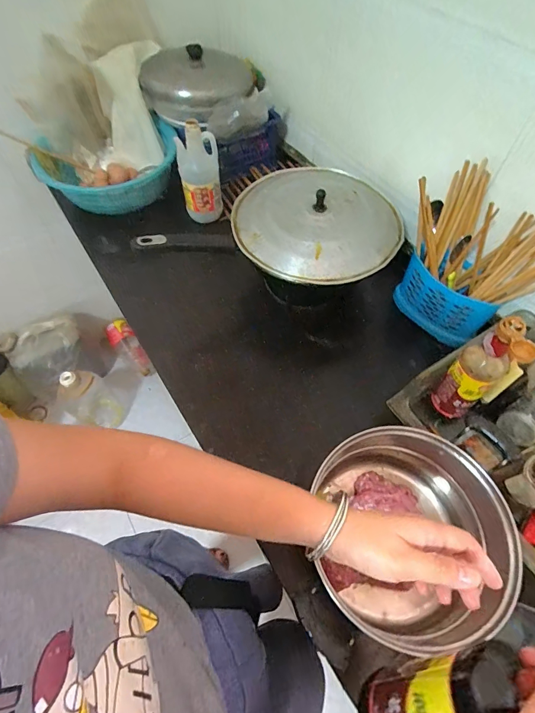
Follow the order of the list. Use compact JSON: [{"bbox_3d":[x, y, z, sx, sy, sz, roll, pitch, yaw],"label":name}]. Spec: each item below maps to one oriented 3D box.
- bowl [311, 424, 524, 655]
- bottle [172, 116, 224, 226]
[{"bbox_3d":[0.183,0.232,0.510,0.227,0.142,0.231,1,60,1],"label":"bowl"},{"bbox_3d":[-0.152,-0.407,0.832,0.086,0.204,0.078,-11,60,-6],"label":"bottle"}]

